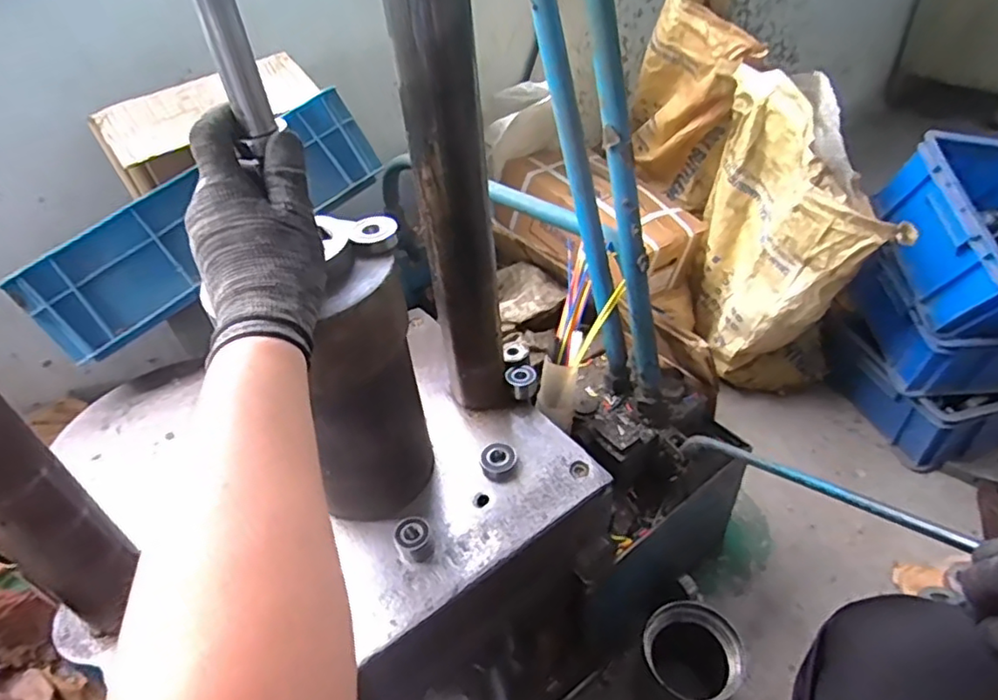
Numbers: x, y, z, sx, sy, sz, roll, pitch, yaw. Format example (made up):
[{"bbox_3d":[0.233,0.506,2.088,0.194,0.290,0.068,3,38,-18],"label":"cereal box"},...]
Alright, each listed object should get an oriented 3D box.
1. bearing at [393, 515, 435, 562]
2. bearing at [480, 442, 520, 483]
[{"bbox_3d":[-0.079,0.174,0.559,0.032,0.024,0.033,-3,41,3],"label":"bearing"},{"bbox_3d":[0.000,0.116,0.633,0.038,0.017,0.038,-17,43,-12],"label":"bearing"}]

